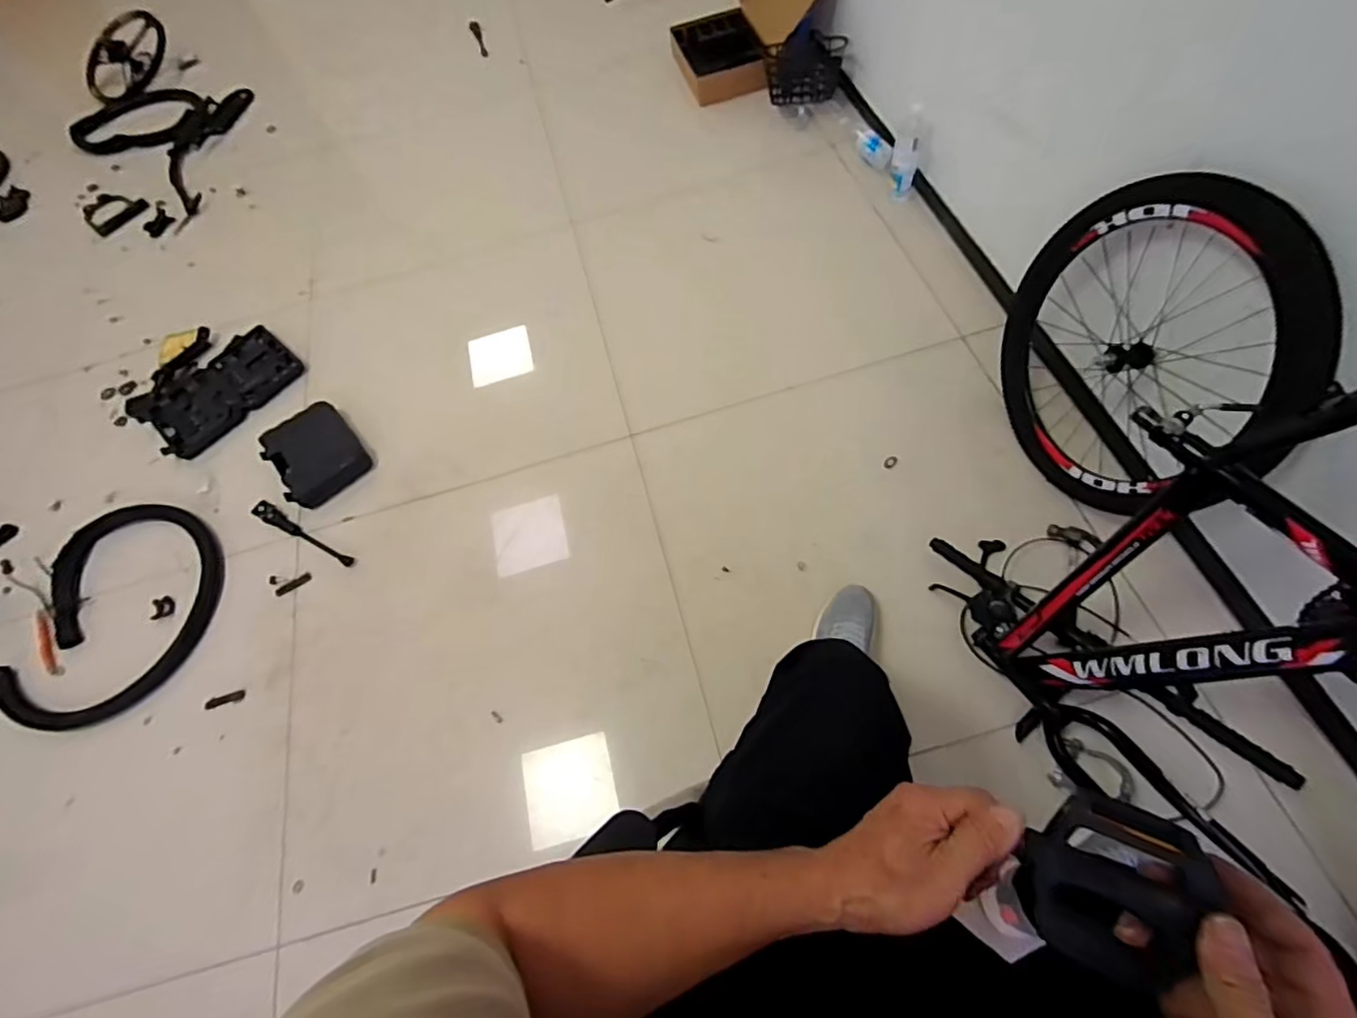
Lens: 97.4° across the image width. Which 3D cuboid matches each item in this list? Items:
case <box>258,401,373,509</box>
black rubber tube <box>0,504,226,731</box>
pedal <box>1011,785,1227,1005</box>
[{"bbox_3d":[-0.884,-0.135,1.451,0.194,0.049,0.239,-40,65,-12],"label":"case"},{"bbox_3d":[-1.230,0.218,1.319,0.411,0.046,0.504,-3,63,7],"label":"black rubber tube"},{"bbox_3d":[0.250,0.218,0.345,0.081,0.048,0.089,19,66,8],"label":"pedal"}]

